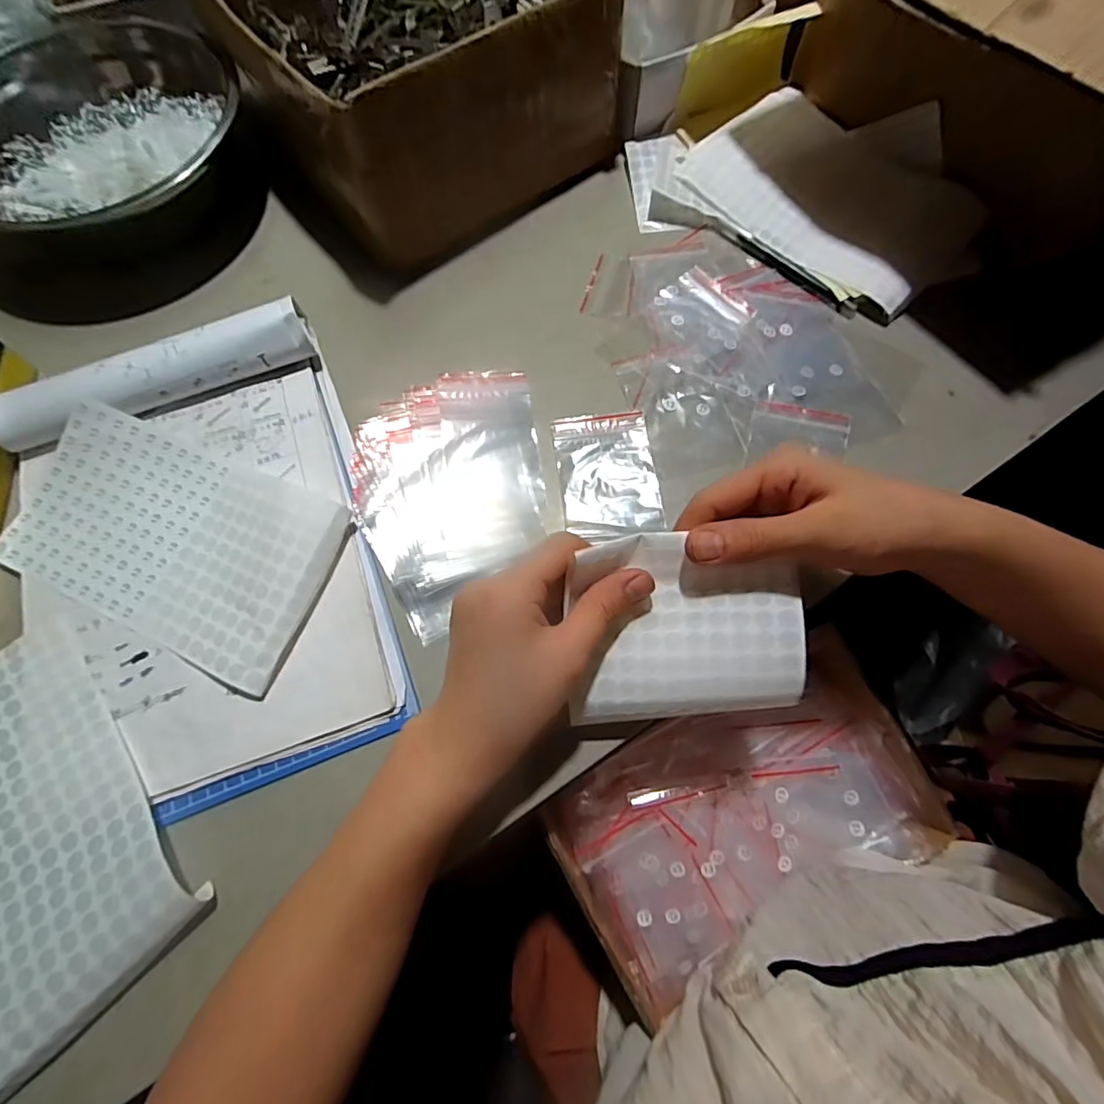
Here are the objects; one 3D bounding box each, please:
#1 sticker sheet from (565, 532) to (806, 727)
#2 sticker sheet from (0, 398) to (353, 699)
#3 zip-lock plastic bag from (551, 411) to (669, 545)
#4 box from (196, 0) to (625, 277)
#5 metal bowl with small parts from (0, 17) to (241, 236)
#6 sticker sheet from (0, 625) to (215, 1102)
[{"bbox_3d":[0.071,0.041,0.281,0.118,0.029,0.097,-5,90,5],"label":"sticker sheet"},{"bbox_3d":[-0.250,-0.011,0.350,0.213,0.024,0.127,21,71,8],"label":"sticker sheet"},{"bbox_3d":[0.039,-0.053,0.378,0.067,0.006,0.096,-7,69,-3],"label":"zip-lock plastic bag"},{"bbox_3d":[-0.126,-0.429,0.455,0.254,0.122,0.299,-35,73,-12],"label":"box"},{"bbox_3d":[-0.372,-0.333,0.444,0.208,0.078,0.195,10,70,4],"label":"metal bowl with small parts"},{"bbox_3d":[-0.291,0.151,0.290,0.120,0.018,0.204,-38,74,-13],"label":"sticker sheet"}]

